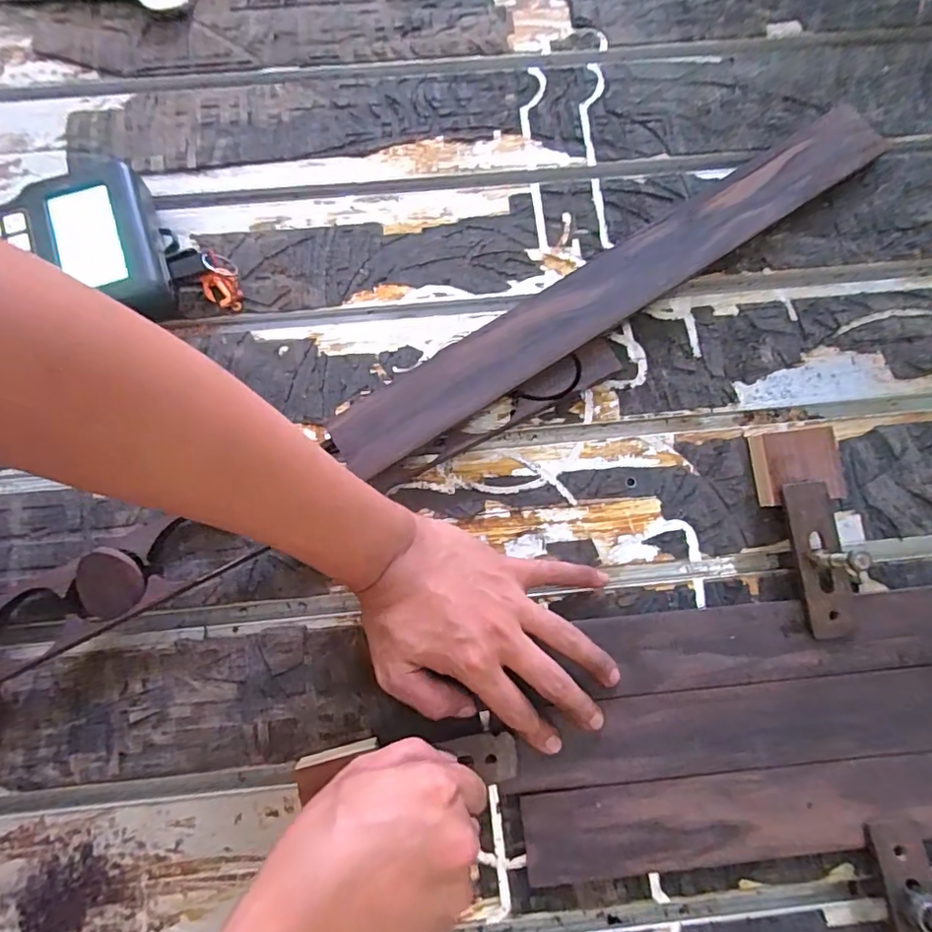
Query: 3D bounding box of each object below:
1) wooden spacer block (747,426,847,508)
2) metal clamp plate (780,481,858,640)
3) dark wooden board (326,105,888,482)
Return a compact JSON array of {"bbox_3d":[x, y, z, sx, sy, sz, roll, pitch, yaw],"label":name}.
[{"bbox_3d":[0.221,0.001,0.367,0.056,0.022,0.047,-7,80,-2],"label":"wooden spacer block"},{"bbox_3d":[0.226,0.059,0.349,0.031,0.008,0.097,-10,86,-2],"label":"metal clamp plate"},{"bbox_3d":[0.111,-0.129,0.387,0.453,0.025,0.050,-33,82,-6],"label":"dark wooden board"}]

